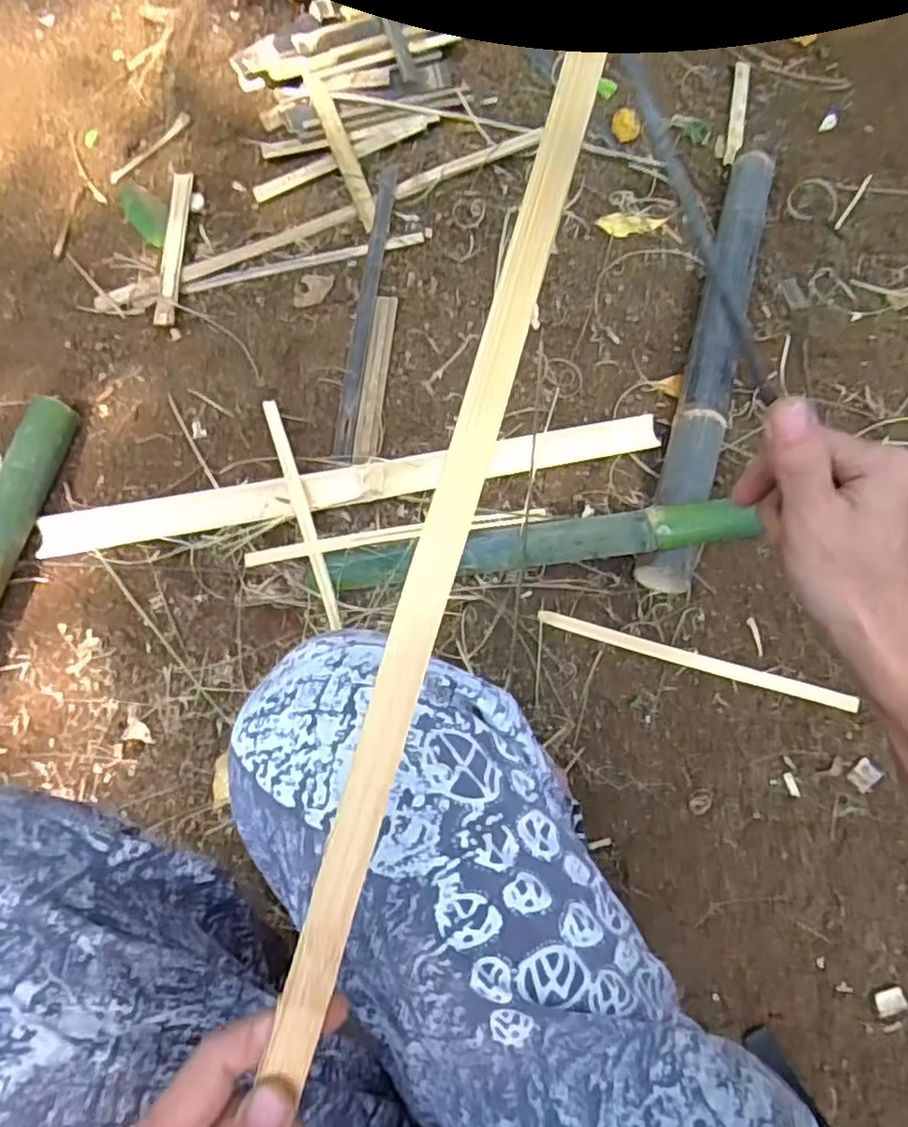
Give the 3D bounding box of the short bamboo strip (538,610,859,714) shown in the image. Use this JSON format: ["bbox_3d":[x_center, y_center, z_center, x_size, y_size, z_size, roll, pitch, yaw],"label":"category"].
[{"bbox_3d":[0.270,0.107,0.786,0.352,0.013,0.018,17,67,5],"label":"short bamboo strip"}]

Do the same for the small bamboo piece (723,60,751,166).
[{"bbox_3d":[0.464,-0.738,1.149,0.027,0.010,0.255,13,66,3],"label":"small bamboo piece"}]

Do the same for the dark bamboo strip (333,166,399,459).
[{"bbox_3d":[-0.114,-0.330,0.916,0.026,0.012,0.415,7,79,1],"label":"dark bamboo strip"}]

